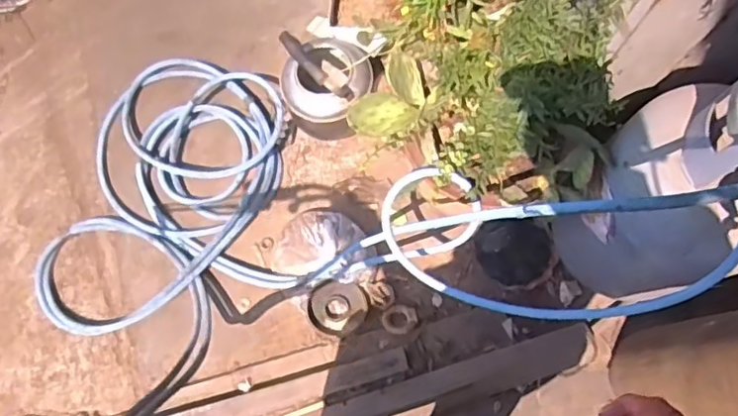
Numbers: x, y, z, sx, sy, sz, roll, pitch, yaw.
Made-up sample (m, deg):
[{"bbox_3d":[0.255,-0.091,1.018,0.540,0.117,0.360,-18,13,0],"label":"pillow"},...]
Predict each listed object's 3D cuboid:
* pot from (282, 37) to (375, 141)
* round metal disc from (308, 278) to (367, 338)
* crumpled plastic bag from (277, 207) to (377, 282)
[{"bbox_3d":[-0.107,-0.288,1.426,0.193,0.181,0.192,1,73,-2],"label":"pot"},{"bbox_3d":[-0.068,0.218,1.337,0.125,0.031,0.117,-17,74,-8],"label":"round metal disc"},{"bbox_3d":[-0.100,0.075,1.384,0.234,0.071,0.161,4,74,0],"label":"crumpled plastic bag"}]

